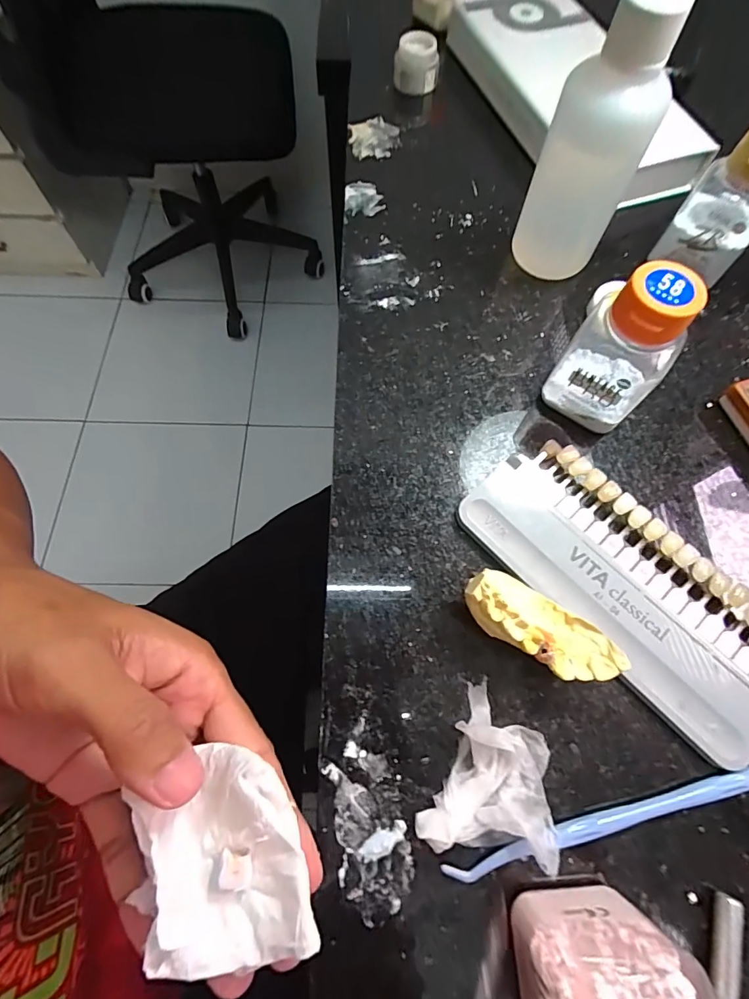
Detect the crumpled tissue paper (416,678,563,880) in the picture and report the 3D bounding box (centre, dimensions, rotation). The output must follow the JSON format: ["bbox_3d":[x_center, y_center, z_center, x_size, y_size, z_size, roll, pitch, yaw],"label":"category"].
[{"bbox_3d":[0.047,0.105,0.166,0.045,0.013,0.056,18,69,6],"label":"crumpled tissue paper"}]

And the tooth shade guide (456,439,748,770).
[{"bbox_3d":[0.110,0.035,0.194,0.066,0.013,0.144,-41,75,-15],"label":"tooth shade guide"}]

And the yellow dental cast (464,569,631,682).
[{"bbox_3d":[0.066,0.052,0.178,0.063,0.028,0.026,32,71,11],"label":"yellow dental cast"}]

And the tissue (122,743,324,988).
[{"bbox_3d":[-0.049,0.113,0.137,0.050,0.014,0.057,-18,70,-8],"label":"tissue"}]

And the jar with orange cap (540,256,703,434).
[{"bbox_3d":[0.111,-0.064,0.201,0.040,0.071,0.033,43,74,14],"label":"jar with orange cap"}]

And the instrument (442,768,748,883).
[{"bbox_3d":[0.108,0.115,0.165,0.168,0.004,0.008,-12,69,-6],"label":"instrument"}]

